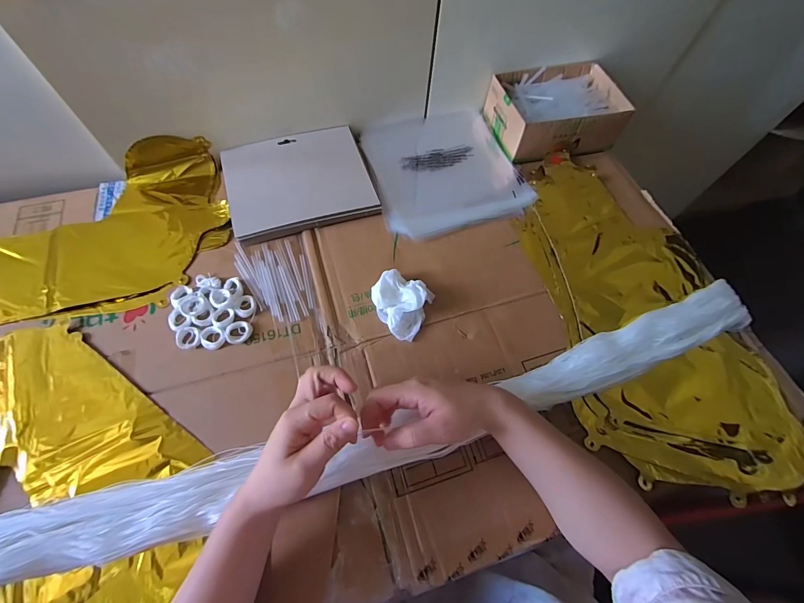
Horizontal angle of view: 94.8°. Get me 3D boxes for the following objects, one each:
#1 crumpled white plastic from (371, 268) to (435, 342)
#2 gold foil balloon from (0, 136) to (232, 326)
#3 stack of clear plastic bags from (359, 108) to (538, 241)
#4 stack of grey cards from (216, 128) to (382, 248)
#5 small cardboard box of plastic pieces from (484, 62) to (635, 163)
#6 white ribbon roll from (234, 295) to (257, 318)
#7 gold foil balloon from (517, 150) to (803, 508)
[{"bbox_3d":[-0.004,0.002,0.437,0.067,0.032,0.069,24,64,9],"label":"crumpled white plastic"},{"bbox_3d":[-0.426,-0.079,0.459,0.400,0.048,0.223,-13,64,-10],"label":"gold foil balloon"},{"bbox_3d":[0.060,-0.203,0.558,0.219,0.014,0.219,-17,65,-12],"label":"stack of clear plastic bags"},{"bbox_3d":[-0.143,-0.172,0.523,0.193,0.025,0.162,-16,65,-11],"label":"stack of grey cards"},{"bbox_3d":[0.240,-0.298,0.582,0.190,0.069,0.133,-12,64,-10],"label":"small cardboard box of plastic pieces"},{"bbox_3d":[-0.184,0.005,0.434,0.026,0.004,0.025,1,63,-3],"label":"white ribbon roll"},{"bbox_3d":[0.302,-0.005,0.475,0.245,0.032,0.454,-5,63,-6],"label":"gold foil balloon"}]

